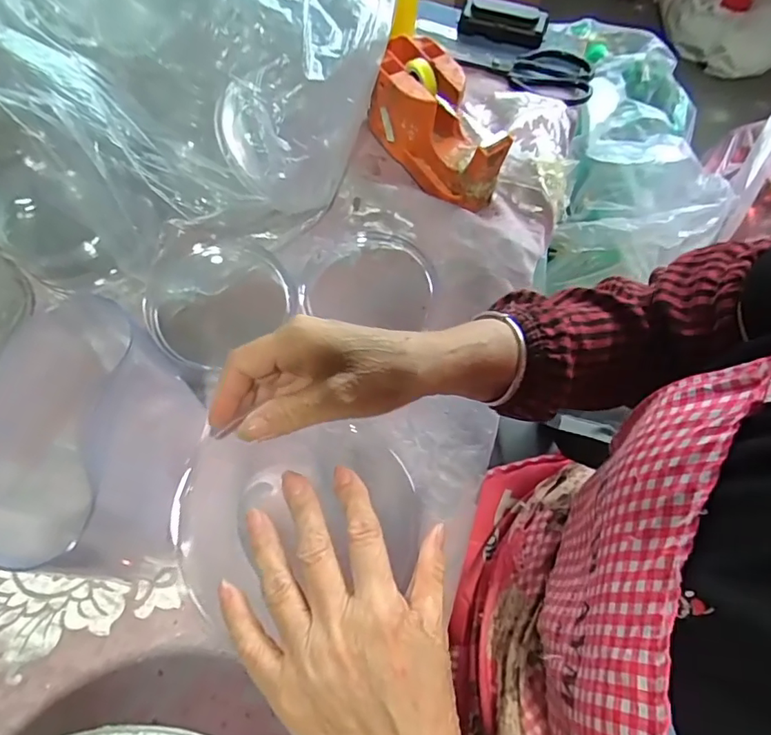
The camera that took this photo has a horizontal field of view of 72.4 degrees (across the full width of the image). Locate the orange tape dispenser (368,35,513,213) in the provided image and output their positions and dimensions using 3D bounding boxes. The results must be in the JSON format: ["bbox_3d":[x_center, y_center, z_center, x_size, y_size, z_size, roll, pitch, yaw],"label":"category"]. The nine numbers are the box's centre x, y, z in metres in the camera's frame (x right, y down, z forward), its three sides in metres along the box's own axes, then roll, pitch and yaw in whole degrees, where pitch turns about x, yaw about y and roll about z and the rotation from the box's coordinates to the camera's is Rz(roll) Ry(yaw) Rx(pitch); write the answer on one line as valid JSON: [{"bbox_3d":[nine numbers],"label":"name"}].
[{"bbox_3d":[0.048,-0.242,0.521,0.075,0.073,0.173,-29,69,-12],"label":"orange tape dispenser"}]

